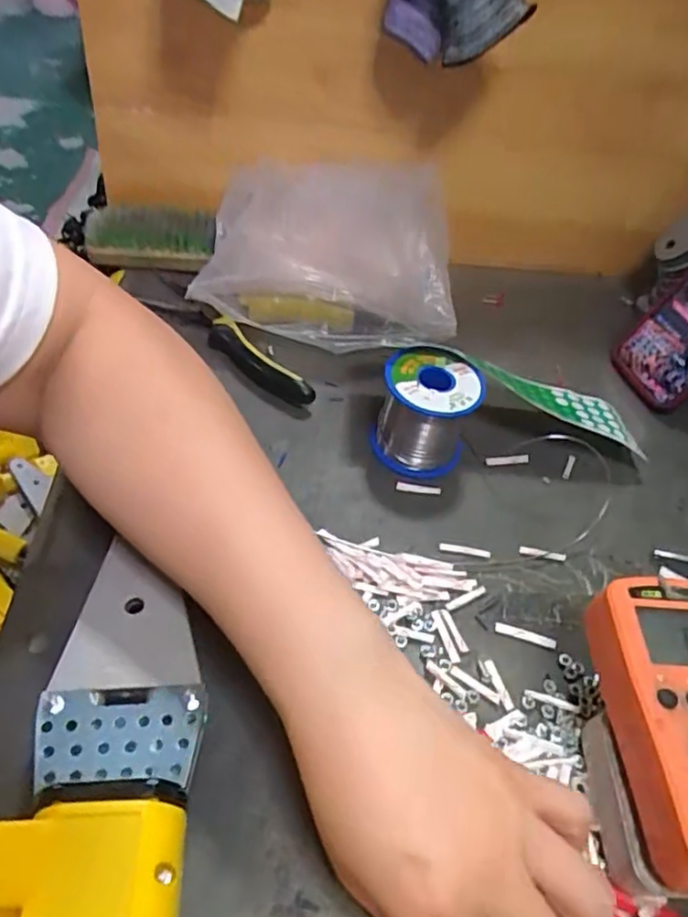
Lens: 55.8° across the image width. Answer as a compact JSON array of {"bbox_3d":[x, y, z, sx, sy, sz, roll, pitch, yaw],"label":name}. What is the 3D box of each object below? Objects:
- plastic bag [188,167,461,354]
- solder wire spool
[{"bbox_3d":[-0.014,-0.162,0.525,0.201,0.096,0.129,0,48,-7],"label":"plastic bag"},{"bbox_3d":[0.055,-0.032,0.445,0.064,0.062,0.061,16,48,8],"label":"solder wire spool"}]

